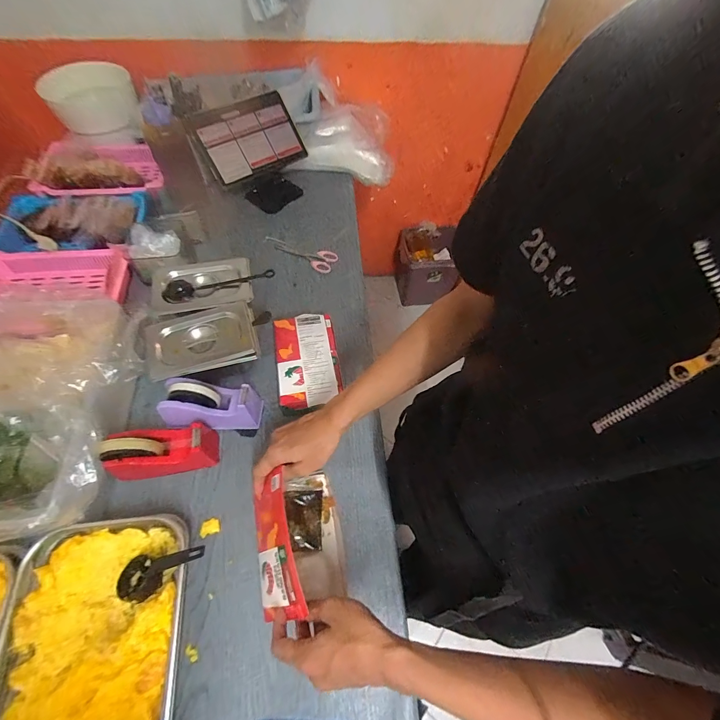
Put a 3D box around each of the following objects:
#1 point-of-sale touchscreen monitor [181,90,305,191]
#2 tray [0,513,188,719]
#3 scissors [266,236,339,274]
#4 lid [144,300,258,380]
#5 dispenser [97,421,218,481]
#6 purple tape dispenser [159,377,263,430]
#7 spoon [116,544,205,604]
[{"bbox_3d":[-0.271,-0.551,0.876,0.259,0.162,0.037,-35,38,-20],"label":"point-of-sale touchscreen monitor"},{"bbox_3d":[-0.343,0.372,0.465,0.207,0.061,0.293,-6,62,-6],"label":"tray"},{"bbox_3d":[-0.151,-0.258,0.853,0.187,0.014,0.073,16,62,6],"label":"scissors"},{"bbox_3d":[-0.279,-0.036,0.610,0.180,0.012,0.122,-14,63,-10],"label":"lid"},{"bbox_3d":[-0.320,0.145,0.565,0.150,0.105,0.068,-10,62,-8],"label":"dispenser"},{"bbox_3d":[-0.252,0.077,0.605,0.146,0.091,0.067,-2,61,-4],"label":"purple tape dispenser"},{"bbox_3d":[-0.283,0.295,0.491,0.133,0.038,0.059,-25,63,8],"label":"spoon"}]

